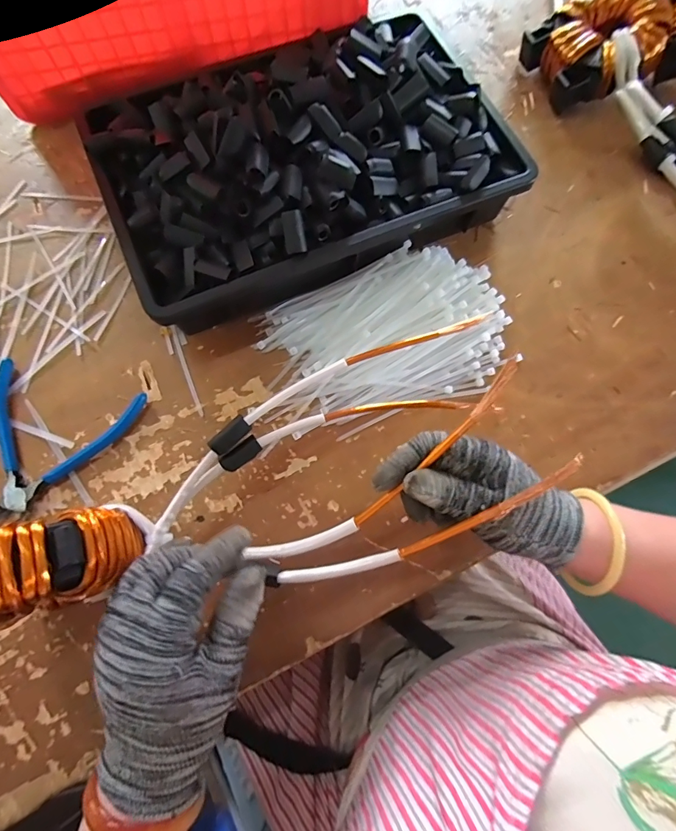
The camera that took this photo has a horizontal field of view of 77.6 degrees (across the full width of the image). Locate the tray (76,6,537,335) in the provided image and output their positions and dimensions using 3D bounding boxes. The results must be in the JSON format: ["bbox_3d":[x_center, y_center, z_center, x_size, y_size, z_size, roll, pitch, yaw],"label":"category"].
[{"bbox_3d":[-0.027,-0.236,0.394,0.362,0.093,0.232,-21,75,-7],"label":"tray"}]

